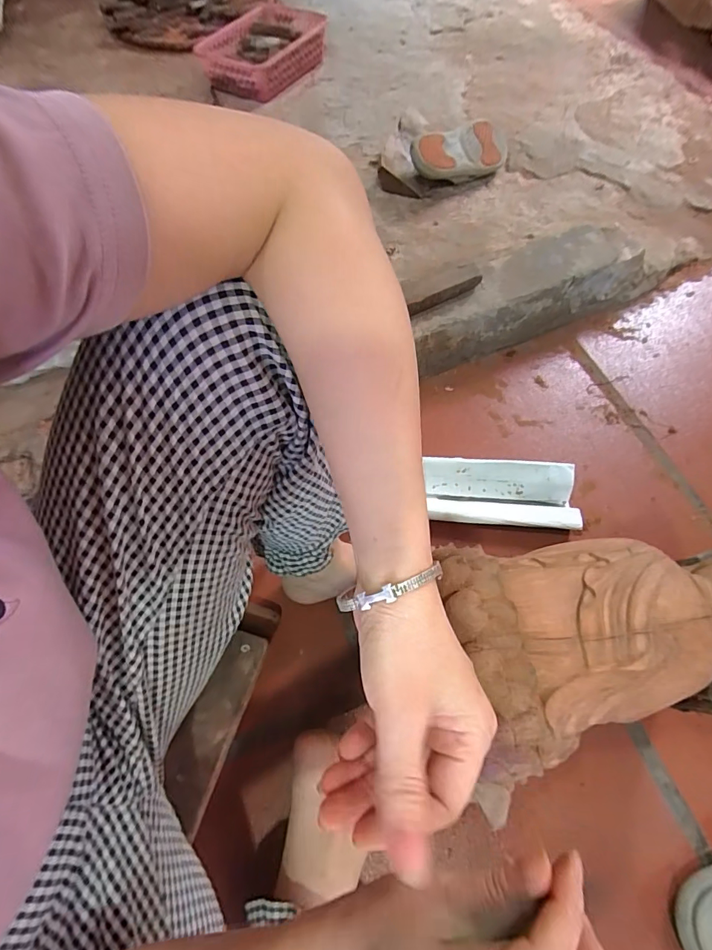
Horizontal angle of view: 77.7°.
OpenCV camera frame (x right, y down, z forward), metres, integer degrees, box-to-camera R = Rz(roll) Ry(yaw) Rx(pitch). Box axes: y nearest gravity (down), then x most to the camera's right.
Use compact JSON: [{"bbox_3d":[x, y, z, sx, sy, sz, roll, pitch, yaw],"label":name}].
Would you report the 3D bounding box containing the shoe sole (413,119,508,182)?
[{"bbox_3d":[0.236,-0.701,0.961,0.278,0.055,0.109,-29,105,-21],"label":"shoe sole"}]

